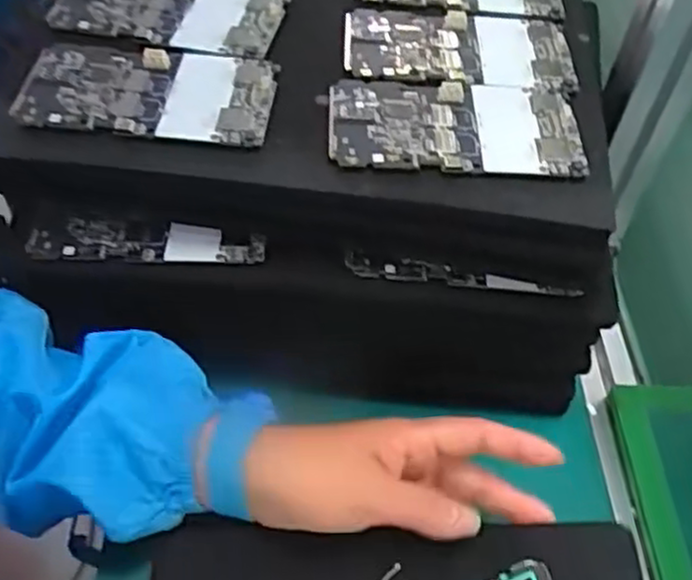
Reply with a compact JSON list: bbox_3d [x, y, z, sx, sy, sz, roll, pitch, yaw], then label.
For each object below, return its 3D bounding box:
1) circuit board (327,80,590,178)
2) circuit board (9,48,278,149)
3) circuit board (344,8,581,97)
[{"bbox_3d":[0.057,-0.086,0.394,0.130,0.011,0.061,2,50,-4],"label":"circuit board"},{"bbox_3d":[-0.101,-0.103,0.389,0.125,0.012,0.061,6,49,-1],"label":"circuit board"},{"bbox_3d":[0.065,-0.140,0.434,0.130,0.011,0.072,1,50,-5],"label":"circuit board"}]

